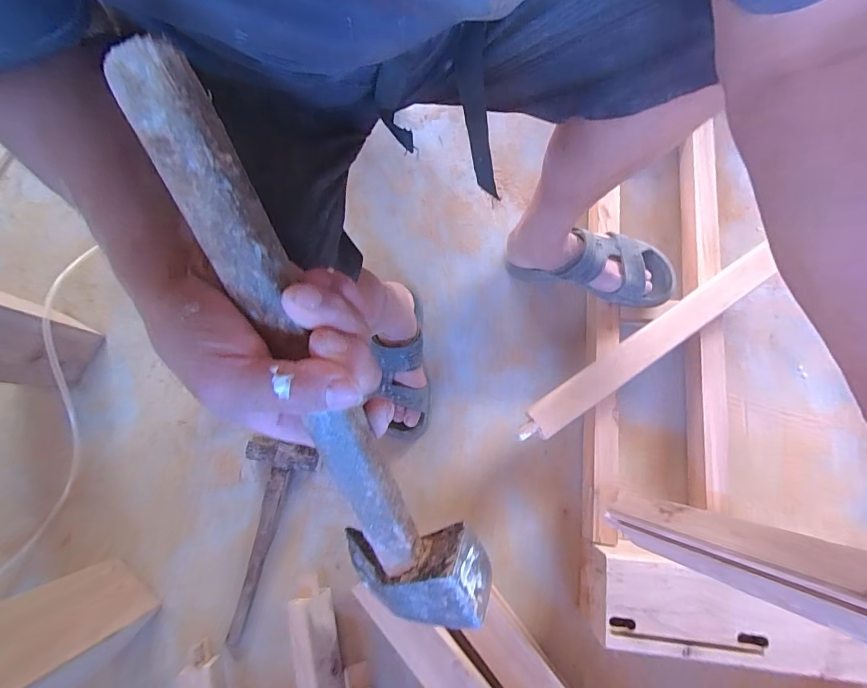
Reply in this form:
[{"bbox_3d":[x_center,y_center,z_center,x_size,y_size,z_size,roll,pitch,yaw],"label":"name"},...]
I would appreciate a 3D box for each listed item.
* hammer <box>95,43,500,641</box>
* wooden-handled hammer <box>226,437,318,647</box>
[{"bbox_3d":[-0.060,0.018,0.211,0.069,0.054,0.310,-25,105,-6],"label":"hammer"},{"bbox_3d":[-0.273,0.317,0.671,0.115,0.043,0.334,9,78,2],"label":"wooden-handled hammer"}]

